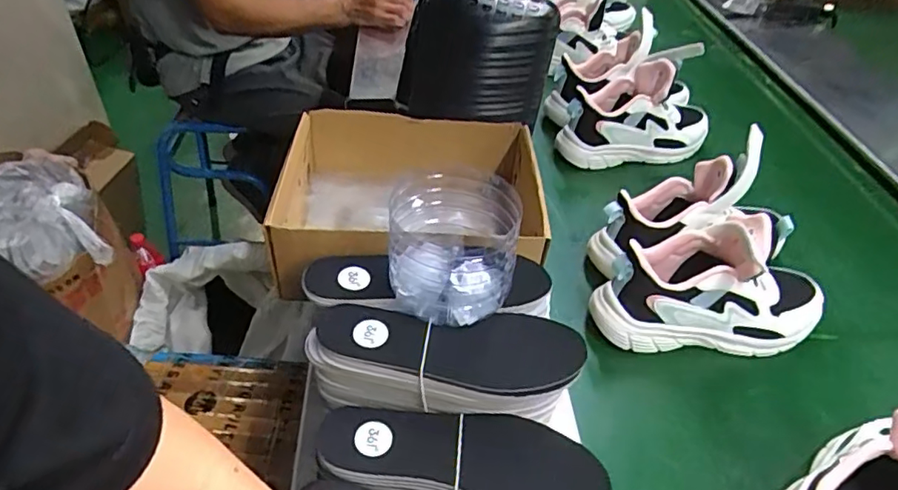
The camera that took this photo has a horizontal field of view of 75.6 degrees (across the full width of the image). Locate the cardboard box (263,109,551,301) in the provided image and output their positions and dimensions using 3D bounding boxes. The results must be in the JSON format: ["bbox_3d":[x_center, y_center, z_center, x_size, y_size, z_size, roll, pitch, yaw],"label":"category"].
[{"bbox_3d":[-0.039,-0.047,0.625,0.268,0.092,0.237,-1,39,0],"label":"cardboard box"}]

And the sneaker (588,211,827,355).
[{"bbox_3d":[0.276,0.046,0.601,0.241,0.144,0.080,-4,39,-5],"label":"sneaker"}]

